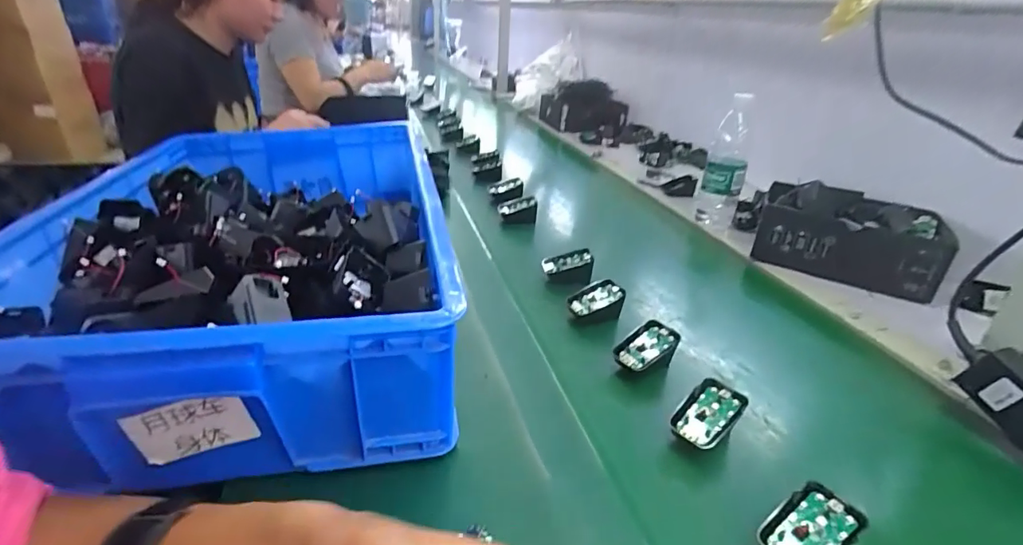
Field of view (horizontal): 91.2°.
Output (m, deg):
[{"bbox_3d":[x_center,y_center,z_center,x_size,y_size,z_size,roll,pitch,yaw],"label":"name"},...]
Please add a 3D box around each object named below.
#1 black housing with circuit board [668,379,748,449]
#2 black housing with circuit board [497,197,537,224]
[{"bbox_3d":[0.179,0.126,0.452,0.043,0.014,0.068,32,58,33],"label":"black housing with circuit board"},{"bbox_3d":[0.010,-0.109,0.907,0.066,0.060,0.033,11,29,14],"label":"black housing with circuit board"}]

